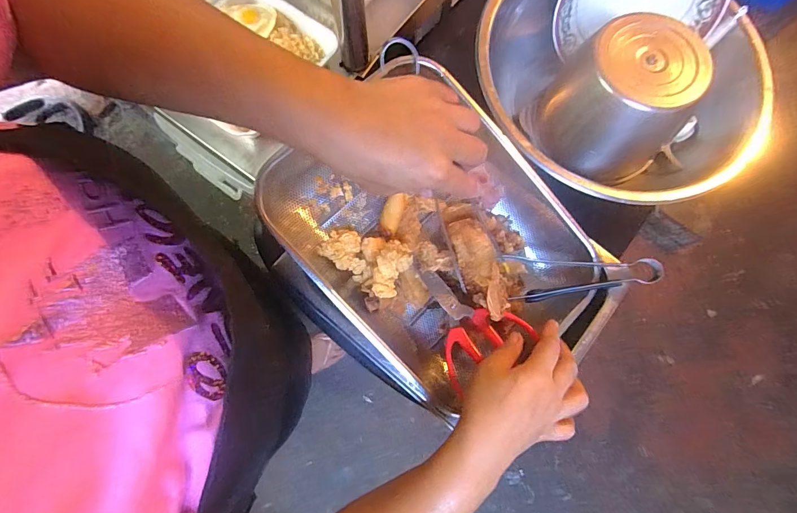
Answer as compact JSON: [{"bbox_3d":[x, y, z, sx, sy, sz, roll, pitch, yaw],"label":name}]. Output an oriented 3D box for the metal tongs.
[{"bbox_3d":[0.202,0.025,0.419,0.163,0.031,0.052,3,75,1],"label":"metal tongs"}]

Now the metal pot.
[{"bbox_3d":[0.289,-0.194,0.495,0.149,0.134,0.149,0,75,0],"label":"metal pot"}]

